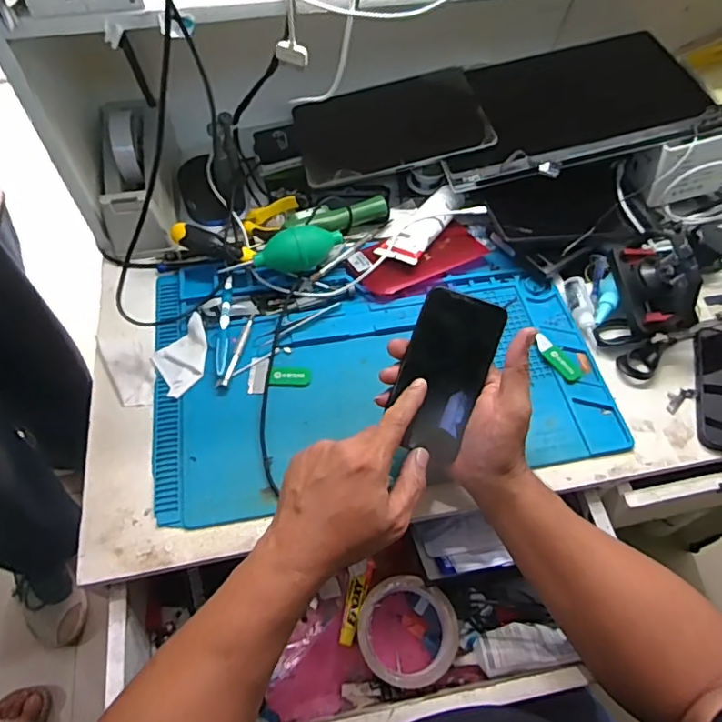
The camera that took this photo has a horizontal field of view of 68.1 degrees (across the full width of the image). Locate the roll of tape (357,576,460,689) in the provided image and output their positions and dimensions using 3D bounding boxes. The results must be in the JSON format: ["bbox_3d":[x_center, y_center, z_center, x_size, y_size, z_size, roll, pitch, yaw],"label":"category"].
[{"bbox_3d":[0.045,0.266,0.526,0.093,0.045,0.096,0,57,-1],"label":"roll of tape"}]

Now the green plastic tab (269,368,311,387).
[{"bbox_3d":[-0.077,0.018,0.584,0.042,0.006,0.021,-1,58,-2],"label":"green plastic tab"}]

